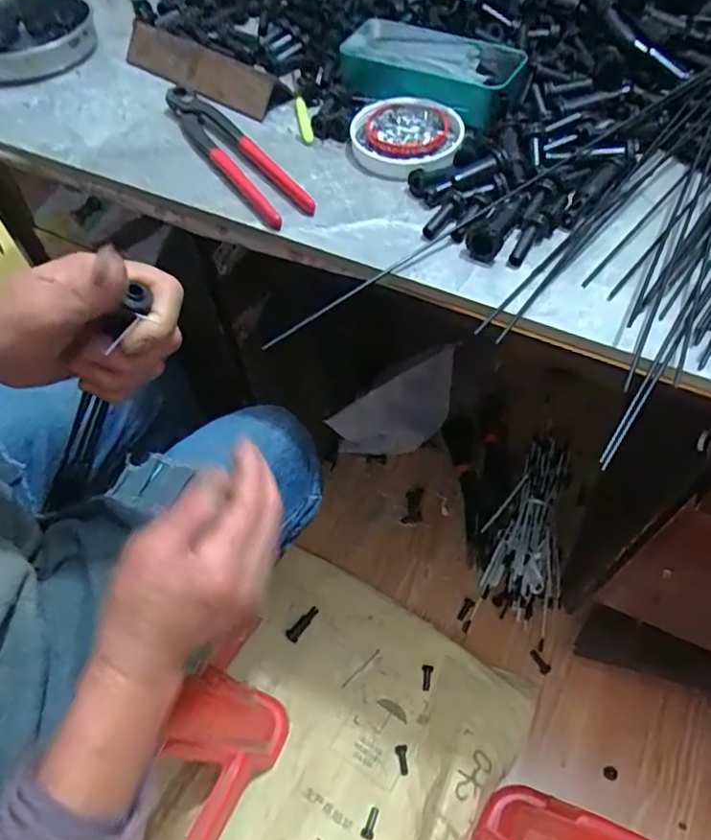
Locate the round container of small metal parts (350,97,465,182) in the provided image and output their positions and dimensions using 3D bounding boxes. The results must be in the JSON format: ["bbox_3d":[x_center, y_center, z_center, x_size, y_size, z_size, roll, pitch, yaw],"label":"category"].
[{"bbox_3d":[0.040,-0.232,0.485,0.089,0.016,0.093,-1,56,2],"label":"round container of small metal parts"}]

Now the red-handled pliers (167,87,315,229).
[{"bbox_3d":[-0.103,-0.222,0.484,0.040,0.016,0.206,-30,60,-17],"label":"red-handled pliers"}]

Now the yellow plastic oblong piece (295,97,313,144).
[{"bbox_3d":[-0.044,-0.255,0.504,0.009,0.008,0.058,-10,56,-4],"label":"yellow plastic oblong piece"}]

